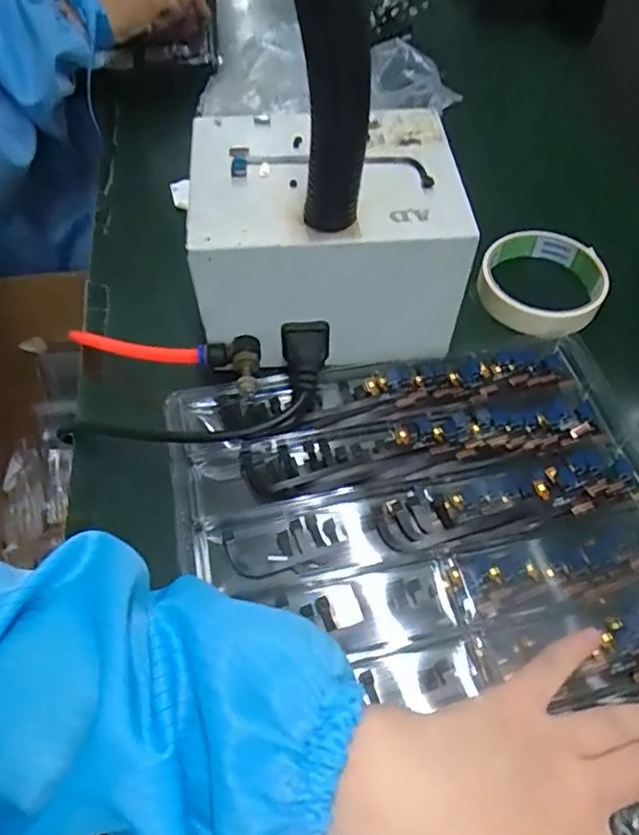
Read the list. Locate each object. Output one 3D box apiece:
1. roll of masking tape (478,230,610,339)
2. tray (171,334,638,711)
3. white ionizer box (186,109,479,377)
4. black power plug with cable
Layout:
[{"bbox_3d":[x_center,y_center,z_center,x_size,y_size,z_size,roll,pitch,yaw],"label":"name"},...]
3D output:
[{"bbox_3d":[0.158,-0.098,0.416,0.084,0.021,0.084,1,57,-1],"label":"roll of masking tape"},{"bbox_3d":[0.067,0.054,0.328,0.269,0.027,0.210,-8,56,-10],"label":"tray"},{"bbox_3d":[0.000,-0.117,0.374,0.157,0.095,0.126,-5,57,-5],"label":"white ionizer box"},{"bbox_3d":[-0.068,-0.005,0.354,0.171,0.027,0.058,-23,59,0],"label":"black power plug with cable"}]

